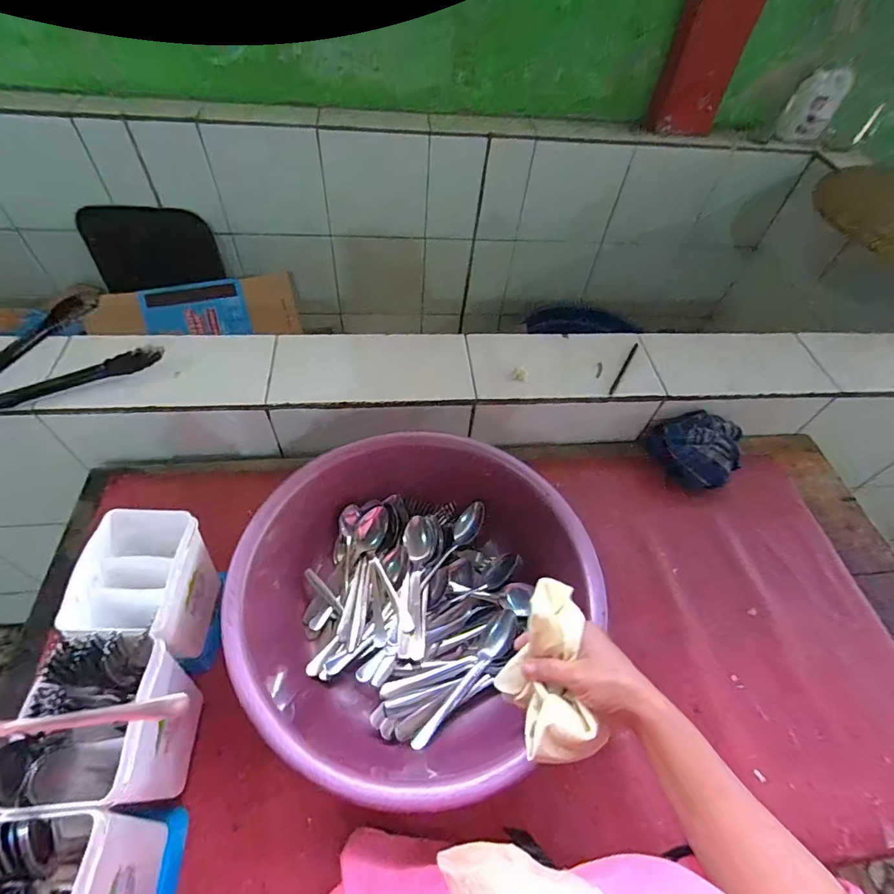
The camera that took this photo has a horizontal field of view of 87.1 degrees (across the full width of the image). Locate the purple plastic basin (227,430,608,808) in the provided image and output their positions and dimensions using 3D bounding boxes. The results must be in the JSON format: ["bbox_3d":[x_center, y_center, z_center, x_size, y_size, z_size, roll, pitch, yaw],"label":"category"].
[{"bbox_3d":[-0.039,0.171,0.554,0.364,0.120,0.380,3,53,-4],"label":"purple plastic basin"}]

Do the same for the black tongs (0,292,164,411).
[{"bbox_3d":[-0.588,-0.141,0.677,0.280,0.032,0.204,-27,60,-23],"label":"black tongs"}]

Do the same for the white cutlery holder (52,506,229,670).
[{"bbox_3d":[-0.316,0.159,0.514,0.094,0.142,0.123,1,53,-5],"label":"white cutlery holder"}]

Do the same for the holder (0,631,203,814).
[{"bbox_3d":[-0.299,0.257,0.435,0.084,0.165,0.121,0,53,-6],"label":"holder"}]

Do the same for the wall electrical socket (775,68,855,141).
[{"bbox_3d":[0.955,-0.890,1.227,0.112,0.159,0.068,31,56,17],"label":"wall electrical socket"}]

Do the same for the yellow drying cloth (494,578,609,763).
[{"bbox_3d":[0.091,0.195,0.426,0.074,0.052,0.149,6,61,-1],"label":"yellow drying cloth"}]

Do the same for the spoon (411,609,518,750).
[{"bbox_3d":[0.026,0.262,0.531,0.029,0.037,0.171,33,57,18],"label":"spoon"}]

